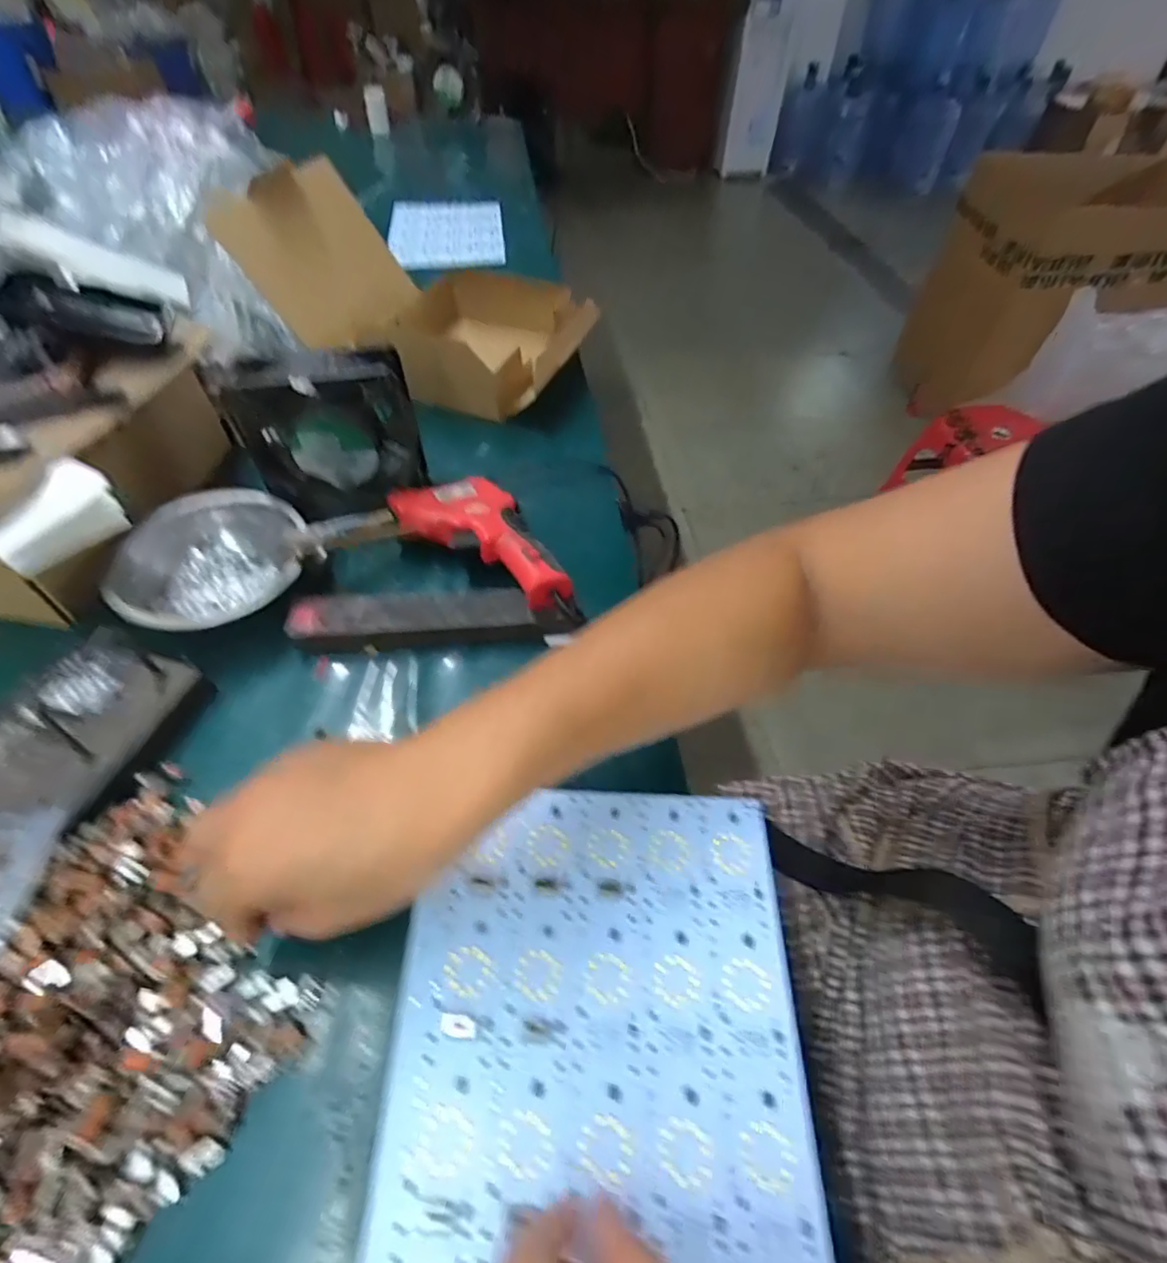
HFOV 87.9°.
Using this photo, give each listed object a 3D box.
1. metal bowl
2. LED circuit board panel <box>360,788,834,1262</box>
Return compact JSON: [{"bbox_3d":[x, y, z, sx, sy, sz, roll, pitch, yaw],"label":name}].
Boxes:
[{"bbox_3d":[-0.263,-0.048,0.432,0.124,0.042,0.124,1,51,-1],"label":"metal bowl"},{"bbox_3d":[0.006,0.182,0.262,0.173,0.009,0.233,2,51,0],"label":"LED circuit board panel"}]

